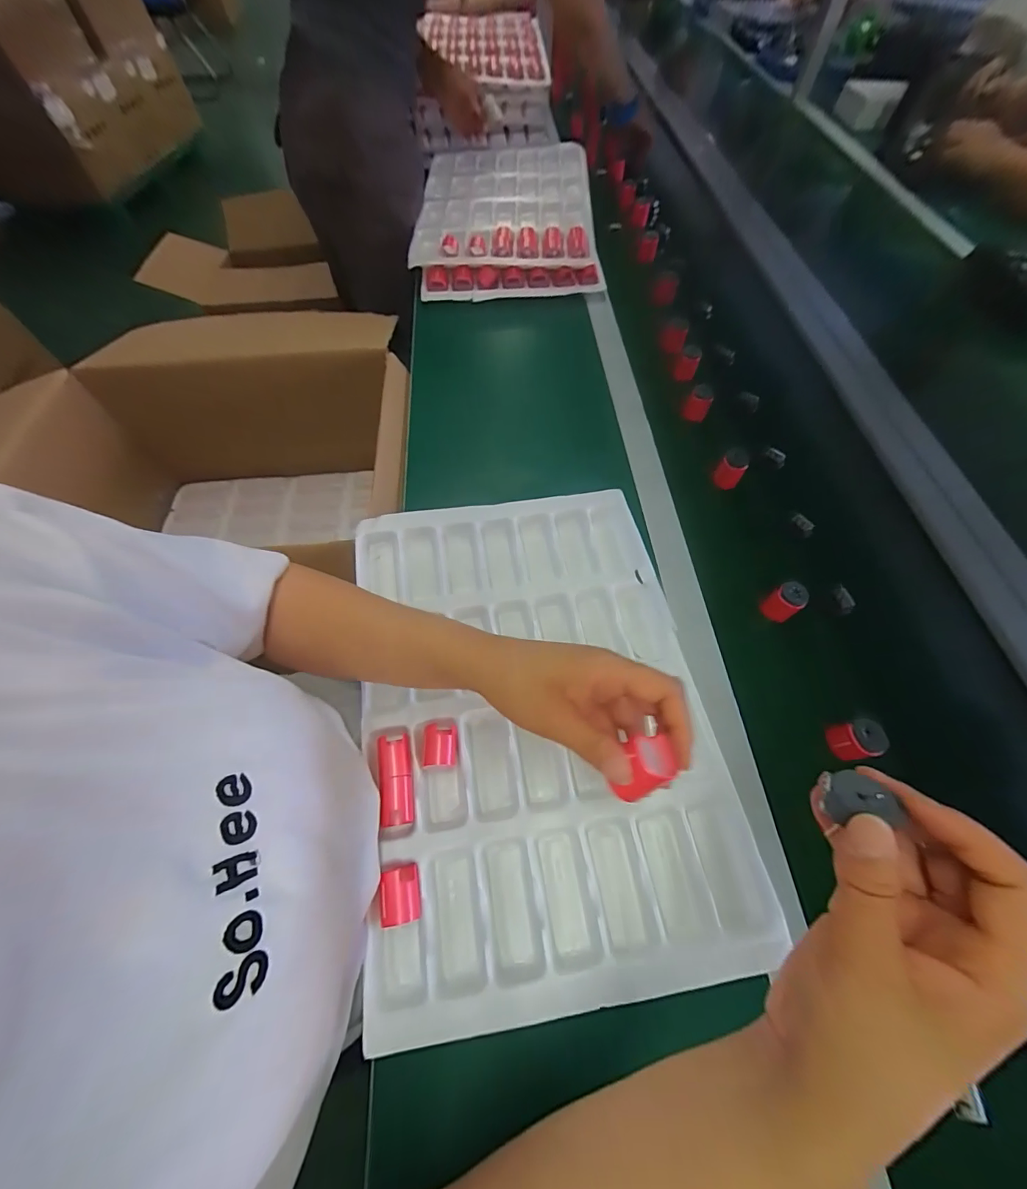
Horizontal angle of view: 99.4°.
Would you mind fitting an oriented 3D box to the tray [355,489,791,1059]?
[{"bbox_3d":[0.018,0.101,0.421,0.313,0.040,0.450,-9,62,-4],"label":"tray"}]

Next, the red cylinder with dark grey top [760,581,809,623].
[{"bbox_3d":[0.292,0.008,0.470,0.026,0.043,0.030,-32,66,-15],"label":"red cylinder with dark grey top"}]

